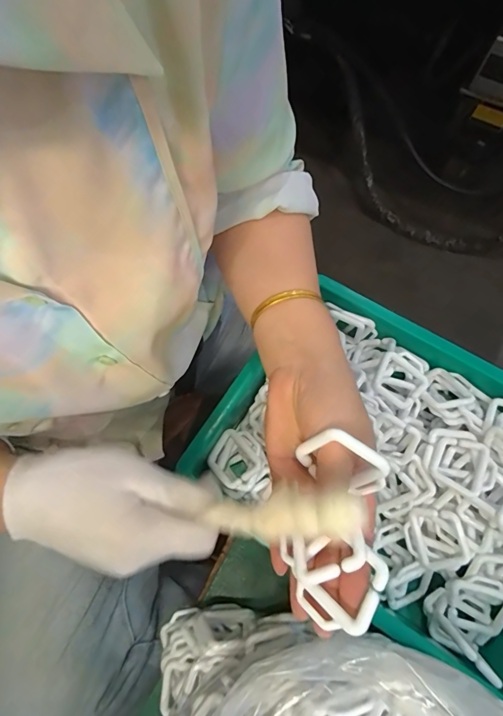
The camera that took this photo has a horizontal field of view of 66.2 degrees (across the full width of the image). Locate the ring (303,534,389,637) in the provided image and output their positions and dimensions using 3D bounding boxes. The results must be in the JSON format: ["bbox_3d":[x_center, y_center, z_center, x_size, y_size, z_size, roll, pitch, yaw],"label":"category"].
[{"bbox_3d":[0.054,0.131,0.231,0.048,0.005,0.043,26,73,34],"label":"ring"}]

